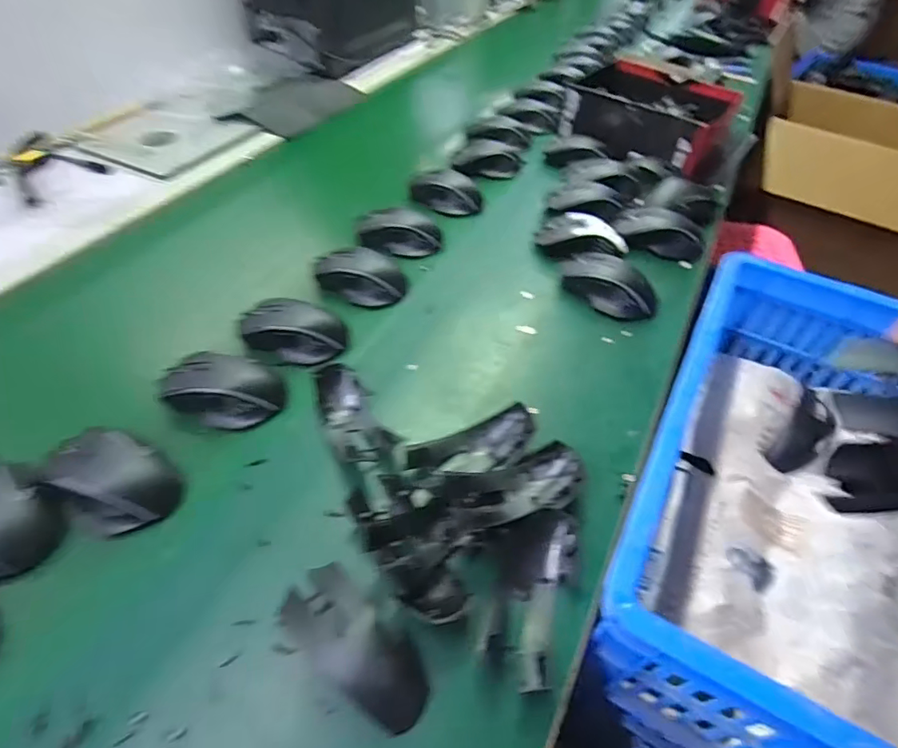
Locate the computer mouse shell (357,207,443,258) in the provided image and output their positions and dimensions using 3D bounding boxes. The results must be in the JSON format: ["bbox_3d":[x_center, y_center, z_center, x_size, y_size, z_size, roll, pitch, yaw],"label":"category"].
[{"bbox_3d":[-0.064,-0.190,0.668,0.113,0.036,0.071,2,49,-2],"label":"computer mouse shell"}]

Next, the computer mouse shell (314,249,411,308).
[{"bbox_3d":[-0.103,-0.115,0.607,0.105,0.025,0.071,20,51,14],"label":"computer mouse shell"}]

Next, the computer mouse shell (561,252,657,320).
[{"bbox_3d":[0.192,-0.107,0.613,0.116,0.034,0.069,34,55,24],"label":"computer mouse shell"}]

